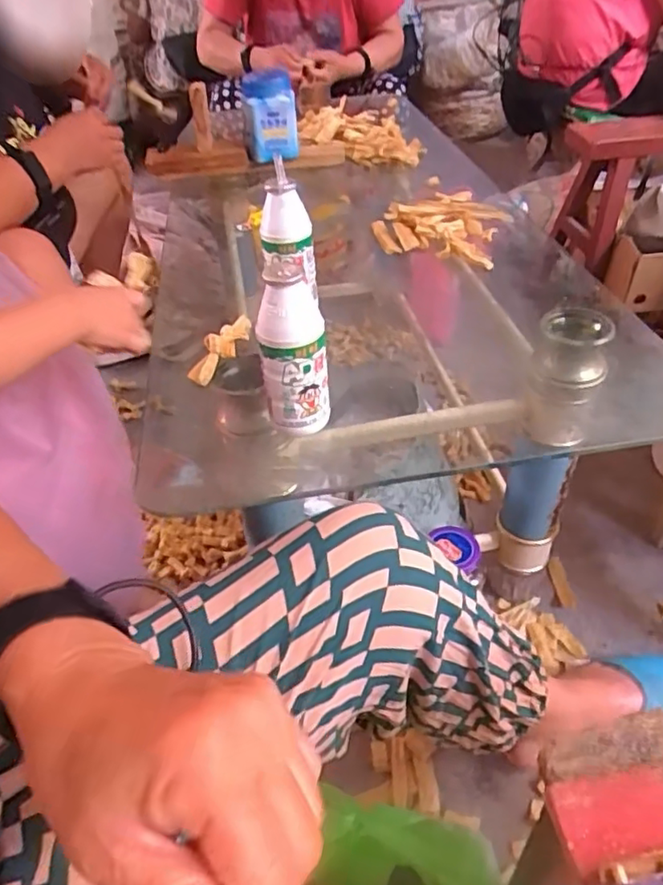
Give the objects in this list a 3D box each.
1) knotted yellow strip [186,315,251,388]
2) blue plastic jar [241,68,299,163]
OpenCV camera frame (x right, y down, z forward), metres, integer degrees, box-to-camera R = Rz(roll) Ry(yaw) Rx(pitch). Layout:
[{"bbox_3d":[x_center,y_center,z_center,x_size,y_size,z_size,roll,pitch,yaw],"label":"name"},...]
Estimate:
[{"bbox_3d":[-0.109,-0.097,0.614,0.025,0.025,0.113,14,44,19],"label":"knotted yellow strip"},{"bbox_3d":[-0.102,-0.539,1.012,0.083,0.120,0.070,-9,41,-8],"label":"blue plastic jar"}]

